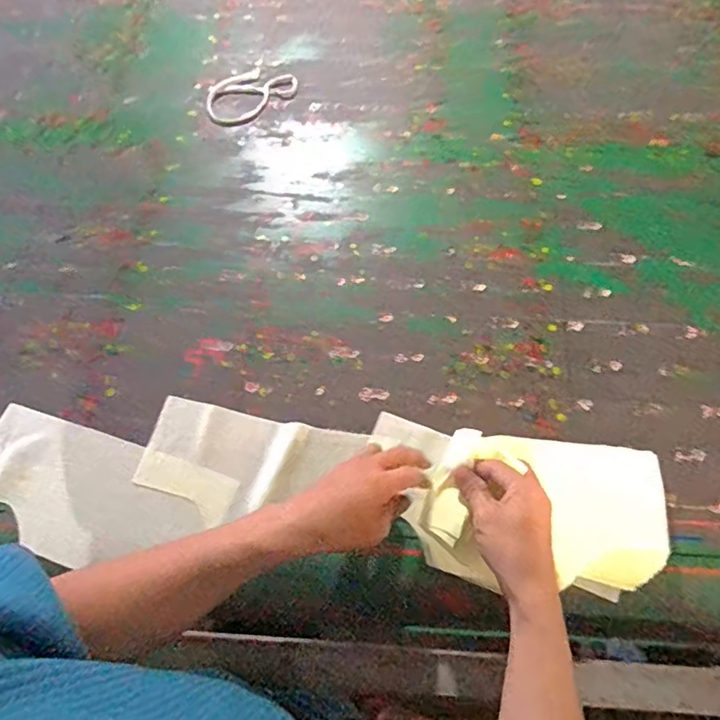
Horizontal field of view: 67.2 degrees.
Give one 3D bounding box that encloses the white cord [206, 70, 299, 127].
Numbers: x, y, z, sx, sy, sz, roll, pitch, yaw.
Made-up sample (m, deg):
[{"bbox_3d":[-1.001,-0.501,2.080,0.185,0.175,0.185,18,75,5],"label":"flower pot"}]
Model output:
[{"bbox_3d":[-0.170,-0.411,0.834,0.143,0.010,0.086,-31,68,-12],"label":"white cord"}]

